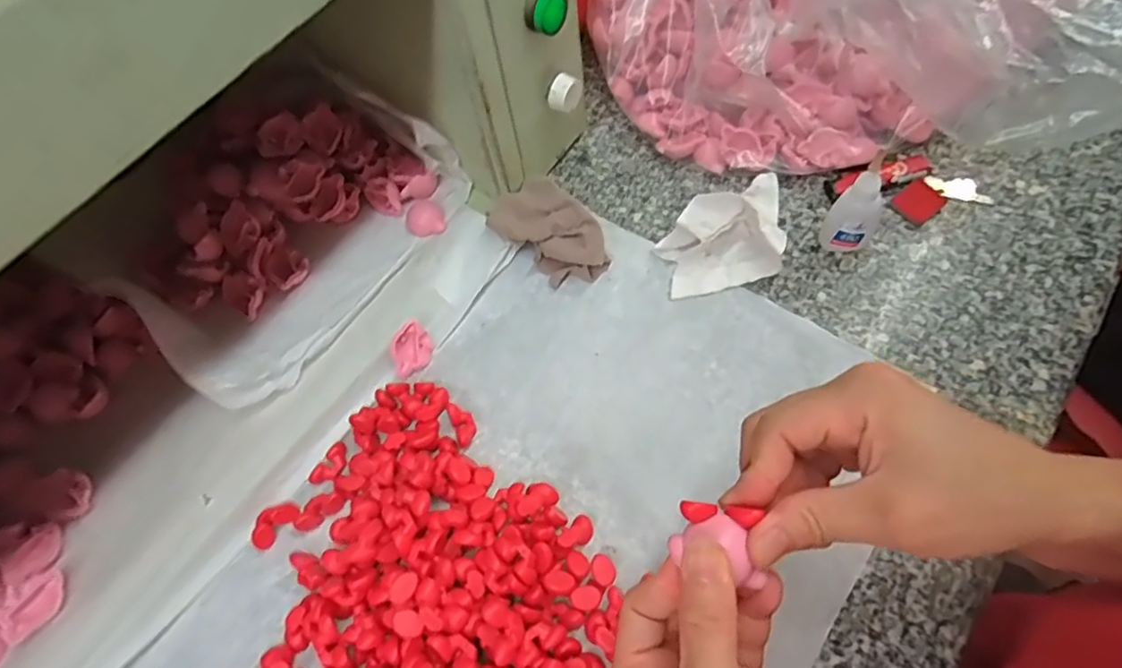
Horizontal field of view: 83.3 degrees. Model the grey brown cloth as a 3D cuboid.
[{"bbox_3d":[-0.007,-0.075,0.465,0.088,0.042,0.057,39,72,23],"label":"grey brown cloth"}]

